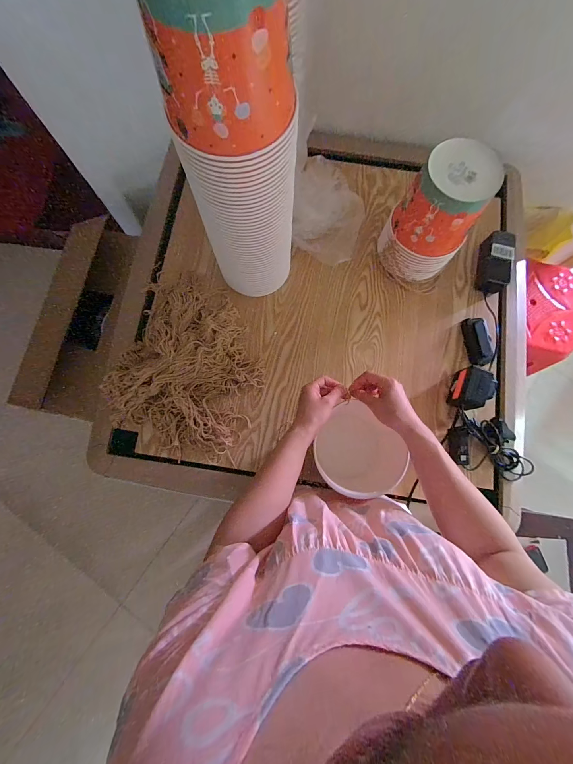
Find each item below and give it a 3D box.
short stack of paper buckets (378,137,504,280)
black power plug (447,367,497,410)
[{"bbox_3d":[0.291,-0.323,0.610,0.144,0.228,0.132,31,80,5],"label":"short stack of paper buckets"},{"bbox_3d":[0.381,0.017,0.621,0.057,0.070,0.083,17,79,2],"label":"black power plug"}]

